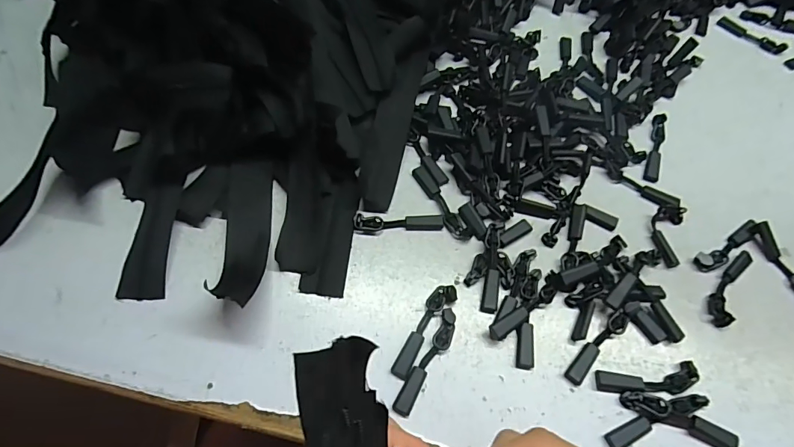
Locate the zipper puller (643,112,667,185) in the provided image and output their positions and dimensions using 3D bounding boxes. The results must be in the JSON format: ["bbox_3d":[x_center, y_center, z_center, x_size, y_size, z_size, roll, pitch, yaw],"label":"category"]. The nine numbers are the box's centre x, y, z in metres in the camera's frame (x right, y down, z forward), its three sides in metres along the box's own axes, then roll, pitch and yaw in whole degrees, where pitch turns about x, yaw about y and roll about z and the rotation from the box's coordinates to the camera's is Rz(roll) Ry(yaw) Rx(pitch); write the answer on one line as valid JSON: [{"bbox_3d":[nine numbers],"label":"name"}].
[{"bbox_3d":[0.185,-0.054,0.305,0.011,0.005,0.060,22,64,8],"label":"zipper puller"}]

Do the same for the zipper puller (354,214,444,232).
[{"bbox_3d":[0.001,-0.001,0.269,0.055,0.005,0.010,-1,63,-3],"label":"zipper puller"}]

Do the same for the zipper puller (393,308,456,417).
[{"bbox_3d":[0.017,0.074,0.230,0.011,0.006,0.059,28,65,12],"label":"zipper puller"}]

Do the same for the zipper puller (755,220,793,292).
[{"bbox_3d":[0.240,0.024,0.264,0.011,0.010,0.053,-16,65,-11],"label":"zipper puller"}]

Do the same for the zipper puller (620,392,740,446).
[{"bbox_3d":[0.146,0.101,0.220,0.057,0.007,0.011,22,64,9],"label":"zipper puller"}]

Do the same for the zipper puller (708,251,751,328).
[{"bbox_3d":[0.199,0.037,0.256,0.014,0.005,0.055,32,66,13],"label":"zipper puller"}]

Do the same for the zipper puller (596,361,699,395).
[{"bbox_3d":[0.134,0.084,0.229,0.054,0.006,0.014,-3,63,-4],"label":"zipper puller"}]

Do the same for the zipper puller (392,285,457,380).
[{"bbox_3d":[0.016,0.059,0.238,0.013,0.006,0.057,27,65,11],"label":"zipper puller"}]

